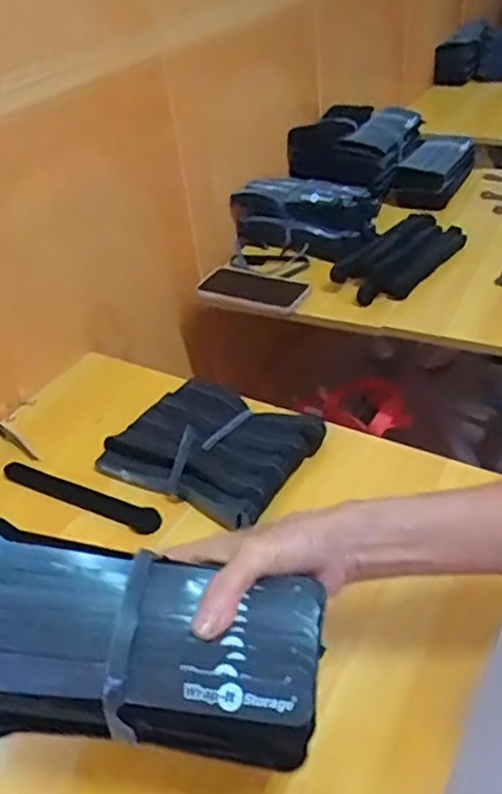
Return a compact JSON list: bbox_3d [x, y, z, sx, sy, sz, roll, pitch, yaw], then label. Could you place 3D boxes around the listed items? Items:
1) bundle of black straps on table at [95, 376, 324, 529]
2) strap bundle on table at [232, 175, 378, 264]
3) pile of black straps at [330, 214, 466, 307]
[{"bbox_3d":[-0.042,0.046,0.682,0.196,0.042,0.159,19,46,29],"label":"bundle of black straps on table"},{"bbox_3d":[0.089,-0.300,1.049,0.236,0.076,0.125,21,46,30],"label":"strap bundle on table"},{"bbox_3d":[0.217,-0.209,0.958,0.115,0.035,0.242,27,50,35],"label":"pile of black straps"}]

